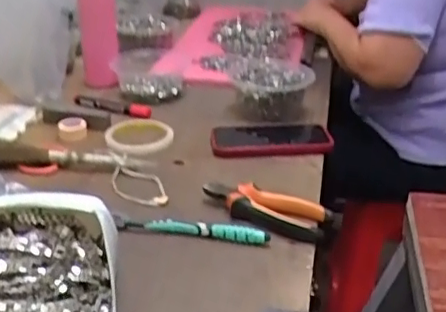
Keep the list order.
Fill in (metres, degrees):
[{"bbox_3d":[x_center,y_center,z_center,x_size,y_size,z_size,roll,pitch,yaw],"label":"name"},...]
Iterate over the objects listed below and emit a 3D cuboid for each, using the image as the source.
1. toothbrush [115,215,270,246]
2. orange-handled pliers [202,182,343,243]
[{"bbox_3d":[-0.034,0.078,0.634,0.167,0.015,0.011,6,27,8],"label":"toothbrush"},{"bbox_3d":[0.049,0.061,0.663,0.157,0.027,0.052,12,28,18],"label":"orange-handled pliers"}]

